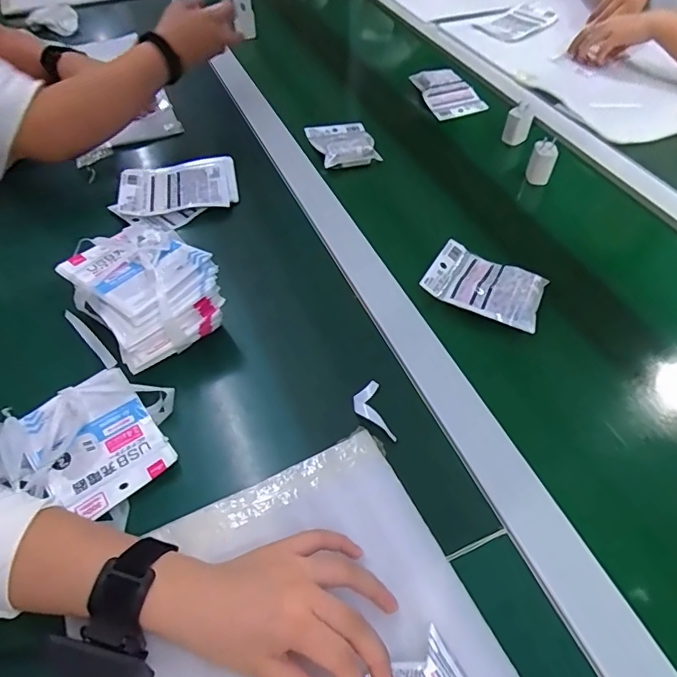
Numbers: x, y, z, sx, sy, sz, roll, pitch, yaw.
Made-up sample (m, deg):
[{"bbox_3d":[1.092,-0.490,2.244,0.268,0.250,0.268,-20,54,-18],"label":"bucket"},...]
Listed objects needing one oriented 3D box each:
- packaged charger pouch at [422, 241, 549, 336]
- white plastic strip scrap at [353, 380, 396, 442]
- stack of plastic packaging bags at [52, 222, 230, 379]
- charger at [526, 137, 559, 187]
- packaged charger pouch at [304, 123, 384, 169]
[{"bbox_3d":[0.174,-0.067,0.587,0.128,0.019,0.093,20,53,15],"label":"packaged charger pouch"},{"bbox_3d":[0.031,0.069,0.477,0.030,0.005,0.067,-9,51,-8],"label":"white plastic strip scrap"},{"bbox_3d":[-0.204,-0.049,0.527,0.168,0.080,0.122,36,59,26],"label":"stack of plastic packaging bags"},{"bbox_3d":[0.300,-0.259,0.733,0.035,0.060,0.027,20,53,16],"label":"charger"},{"bbox_3d":[0.009,-0.311,0.785,0.096,0.029,0.113,-15,52,-13],"label":"packaged charger pouch"}]

